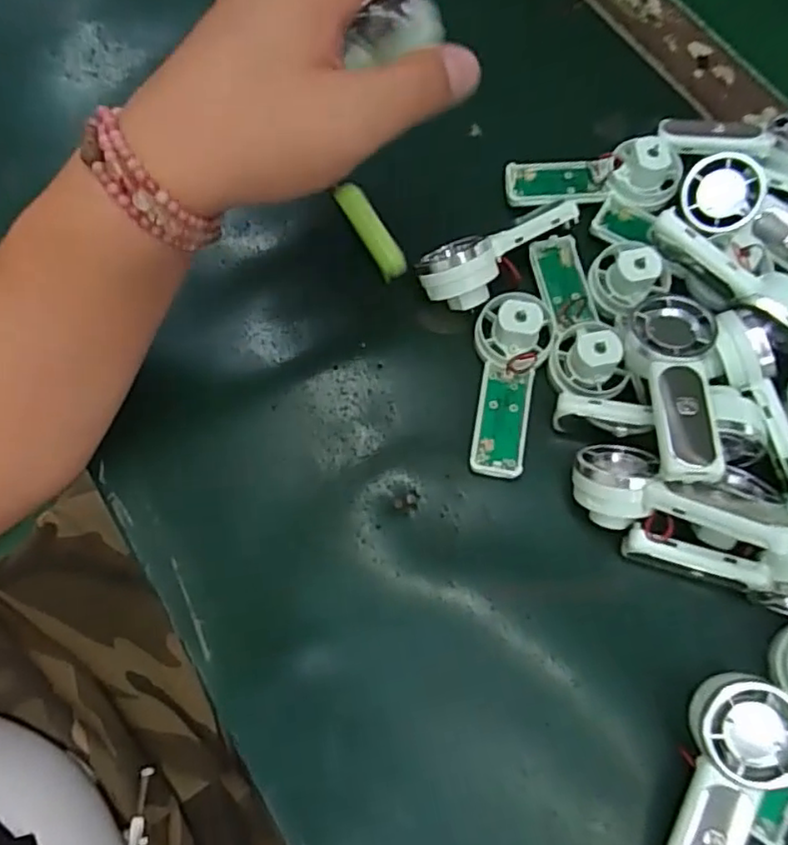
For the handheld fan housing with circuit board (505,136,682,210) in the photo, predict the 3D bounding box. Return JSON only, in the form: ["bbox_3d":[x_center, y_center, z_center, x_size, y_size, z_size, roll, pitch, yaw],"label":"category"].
[{"bbox_3d":[0.109,-0.132,0.357,0.092,0.023,0.035,-6,72,0],"label":"handheld fan housing with circuit board"}]

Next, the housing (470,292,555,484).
[{"bbox_3d":[0.054,-0.020,0.322,0.036,0.027,0.089,13,73,6],"label":"housing"}]

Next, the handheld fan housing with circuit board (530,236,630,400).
[{"bbox_3d":[0.092,-0.056,0.331,0.034,0.022,0.094,-6,72,0],"label":"handheld fan housing with circuit board"}]

